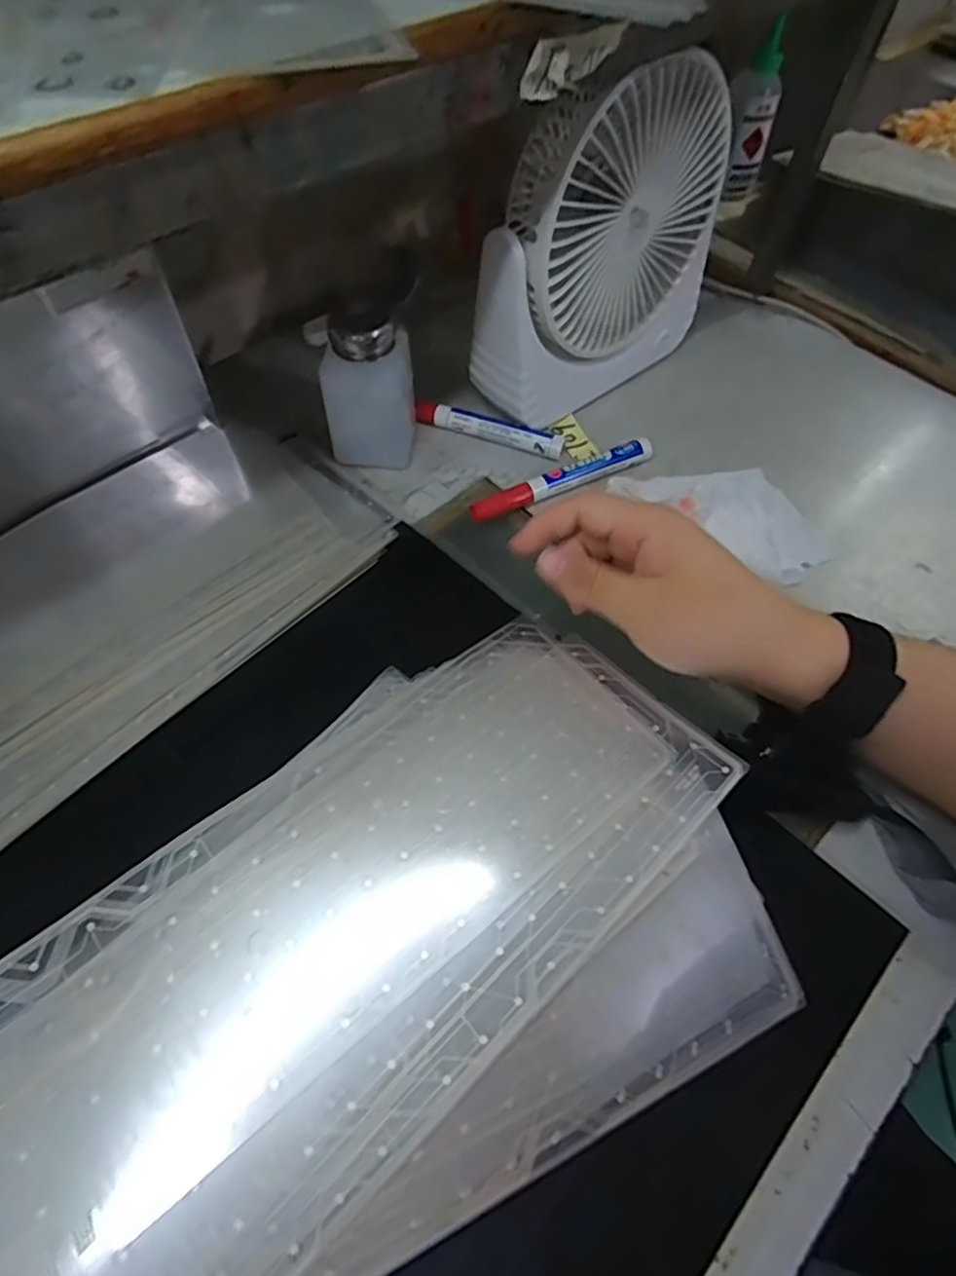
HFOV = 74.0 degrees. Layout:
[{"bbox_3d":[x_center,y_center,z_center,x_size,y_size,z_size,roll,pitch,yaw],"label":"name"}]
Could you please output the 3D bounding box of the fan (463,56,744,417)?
[{"bbox_3d":[0.085,-0.258,0.425,0.189,0.189,0.062,-37,67,-22],"label":"fan"}]

